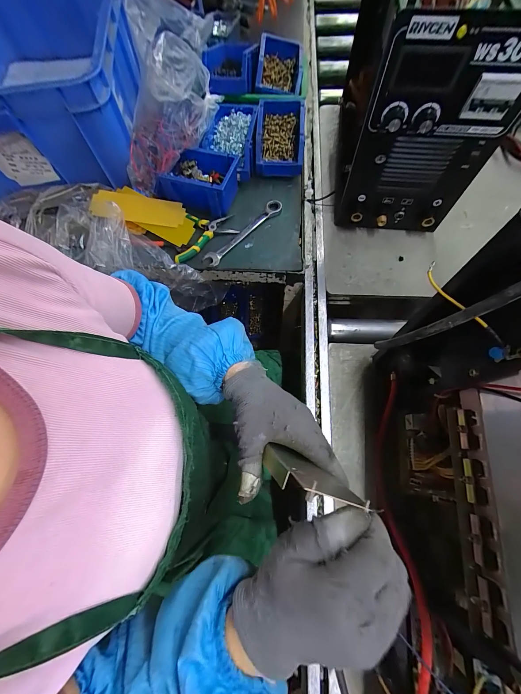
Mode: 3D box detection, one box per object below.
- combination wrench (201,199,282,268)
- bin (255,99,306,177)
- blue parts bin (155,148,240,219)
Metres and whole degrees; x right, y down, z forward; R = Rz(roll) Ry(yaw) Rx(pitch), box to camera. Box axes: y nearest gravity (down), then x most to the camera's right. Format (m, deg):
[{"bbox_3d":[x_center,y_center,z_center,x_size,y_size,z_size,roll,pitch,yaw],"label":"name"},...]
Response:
[{"bbox_3d":[-0.033,-0.235,0.550,0.031,0.012,0.206,40,75,16],"label":"combination wrench"},{"bbox_3d":[0.044,-0.466,0.607,0.104,0.077,0.168,3,69,4],"label":"bin"},{"bbox_3d":[-0.130,-0.348,0.565,0.163,0.072,0.123,9,69,6],"label":"blue parts bin"}]

